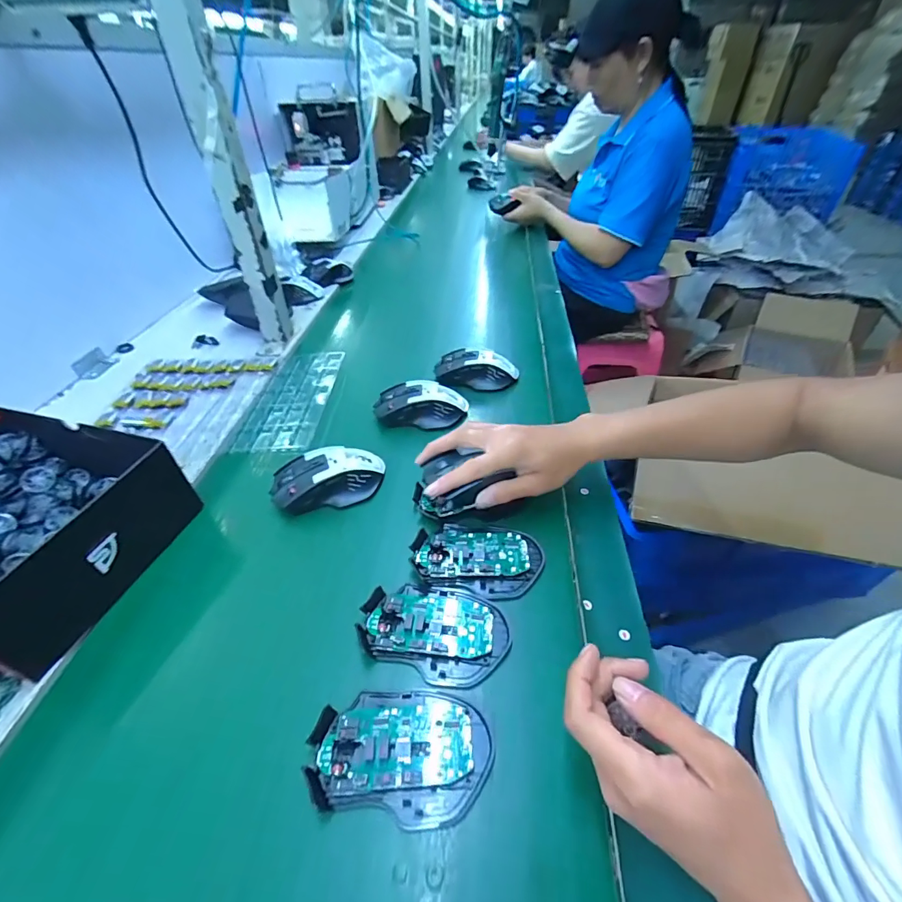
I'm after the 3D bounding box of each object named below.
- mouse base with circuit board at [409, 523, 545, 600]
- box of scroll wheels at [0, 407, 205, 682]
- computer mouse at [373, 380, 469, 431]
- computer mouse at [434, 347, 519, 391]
[{"bbox_3d":[0.023,0.094,0.393,0.115,0.014,0.071,8,41,11],"label":"mouse base with circuit board"},{"bbox_3d":[-0.399,0.062,0.389,0.242,0.084,0.179,11,41,14],"label":"box of scroll wheels"},{"bbox_3d":[-0.038,-0.061,0.549,0.113,0.036,0.060,2,40,4],"label":"computer mouse"},{"bbox_3d":[0.037,-0.115,0.613,0.118,0.044,0.056,7,41,10],"label":"computer mouse"}]

